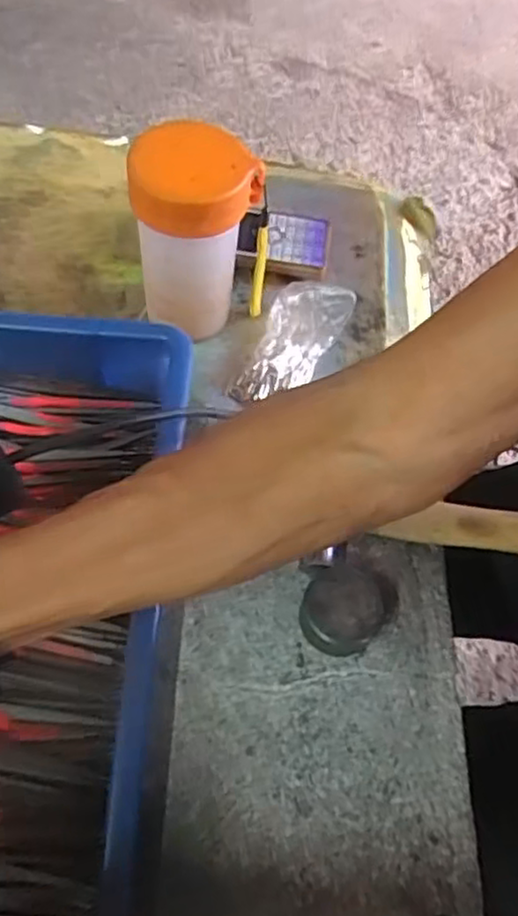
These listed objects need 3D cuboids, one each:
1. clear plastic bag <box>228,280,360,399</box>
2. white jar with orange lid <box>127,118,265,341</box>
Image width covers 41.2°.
[{"bbox_3d":[0.019,-0.081,0.493,0.052,0.022,0.108,33,76,15],"label":"clear plastic bag"},{"bbox_3d":[-0.039,-0.134,0.441,0.075,0.135,0.061,-2,60,-5],"label":"white jar with orange lid"}]

